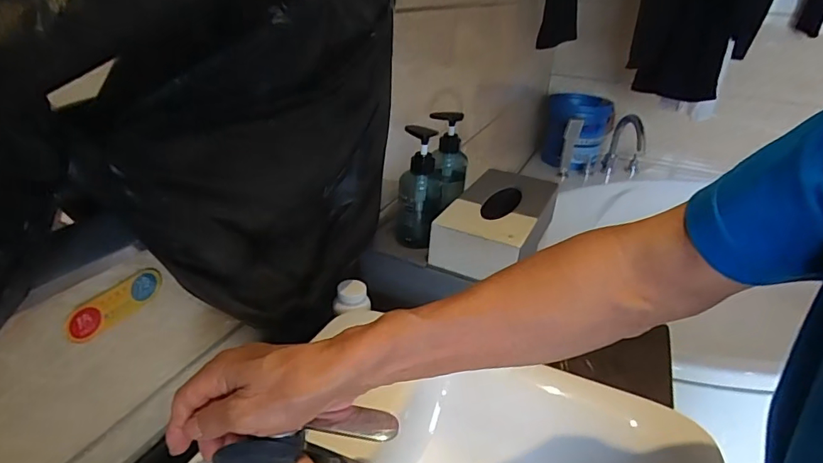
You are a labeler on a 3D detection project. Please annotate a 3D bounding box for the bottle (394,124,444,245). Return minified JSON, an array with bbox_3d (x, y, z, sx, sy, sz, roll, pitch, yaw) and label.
[{"bbox_3d":[0.013,-0.063,0.691,0.063,0.170,0.051,5,28,3],"label":"bottle"}]

